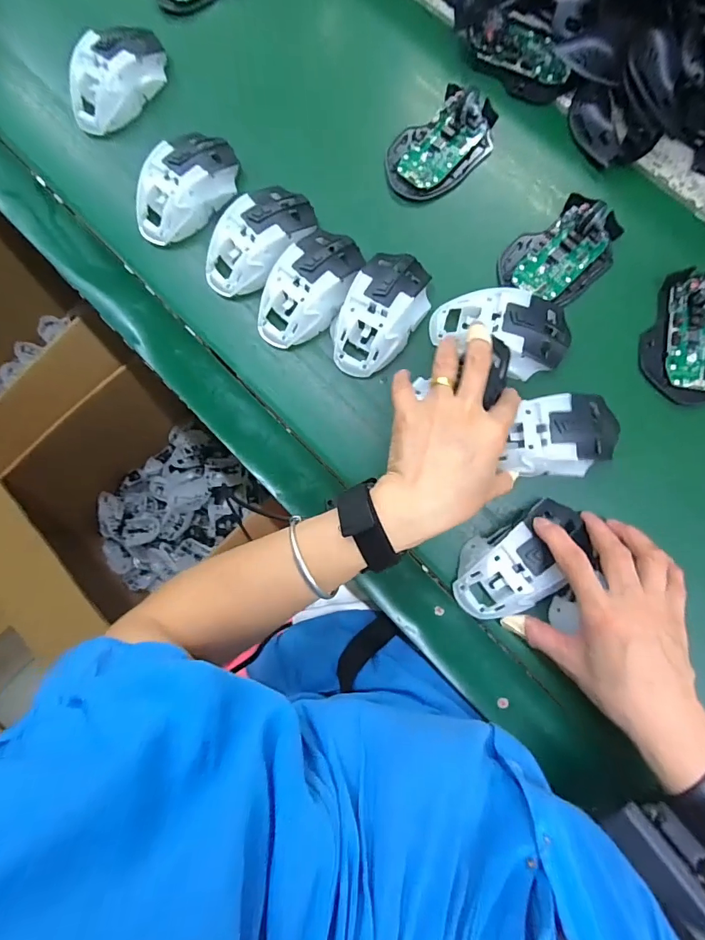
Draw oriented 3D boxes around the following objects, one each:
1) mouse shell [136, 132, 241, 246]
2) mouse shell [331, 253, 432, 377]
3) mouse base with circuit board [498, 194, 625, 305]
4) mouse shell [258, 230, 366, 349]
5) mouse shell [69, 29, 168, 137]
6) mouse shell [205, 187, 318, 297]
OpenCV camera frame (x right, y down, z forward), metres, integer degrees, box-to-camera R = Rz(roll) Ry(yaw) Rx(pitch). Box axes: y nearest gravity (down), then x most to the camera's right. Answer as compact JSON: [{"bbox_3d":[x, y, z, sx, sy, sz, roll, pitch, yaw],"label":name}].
[{"bbox_3d":[-0.156,-0.268,0.415,0.067,0.040,0.118,40,87,8],"label":"mouse shell"},{"bbox_3d":[0.027,-0.139,0.387,0.065,0.036,0.117,32,86,7],"label":"mouse shell"},{"bbox_3d":[0.187,-0.198,0.387,0.082,0.024,0.098,34,86,7],"label":"mouse base with circuit board"},{"bbox_3d":[-0.038,-0.163,0.393,0.060,0.038,0.114,36,86,7],"label":"mouse shell"},{"bbox_3d":[-0.236,-0.394,0.437,0.059,0.042,0.118,40,87,8],"label":"mouse shell"},{"bbox_3d":[-0.088,-0.213,0.403,0.115,0.037,0.064,-41,82,-2],"label":"mouse shell"}]

